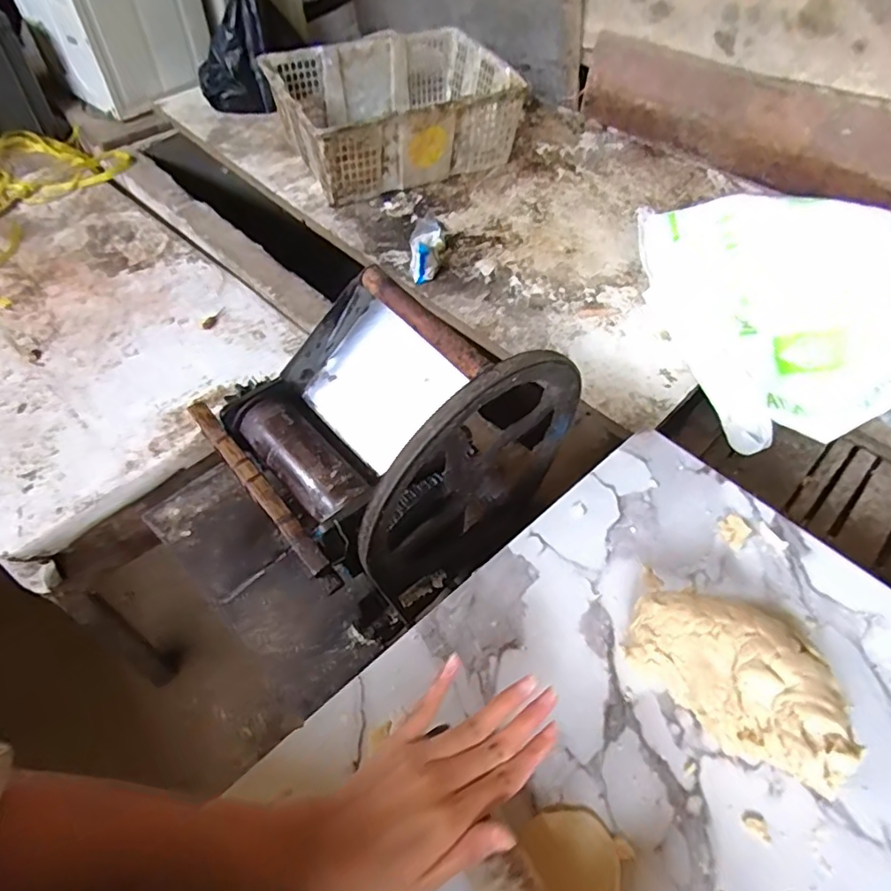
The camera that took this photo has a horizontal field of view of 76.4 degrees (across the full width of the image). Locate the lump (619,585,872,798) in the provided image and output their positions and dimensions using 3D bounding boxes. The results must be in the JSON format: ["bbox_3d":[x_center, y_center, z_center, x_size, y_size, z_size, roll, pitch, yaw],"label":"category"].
[{"bbox_3d":[0.198,0.156,0.385,0.083,0.063,0.148,-35,60,-25],"label":"lump"}]

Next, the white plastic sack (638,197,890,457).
[{"bbox_3d":[0.626,-0.171,0.813,0.649,0.192,0.398,8,55,4],"label":"white plastic sack"}]

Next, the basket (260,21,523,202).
[{"bbox_3d":[-0.106,-0.718,1.226,0.473,0.181,0.347,-22,58,-17],"label":"basket"}]

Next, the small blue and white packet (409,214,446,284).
[{"bbox_3d":[-0.038,-0.358,1.025,0.064,0.044,0.140,5,65,2],"label":"small blue and white packet"}]

